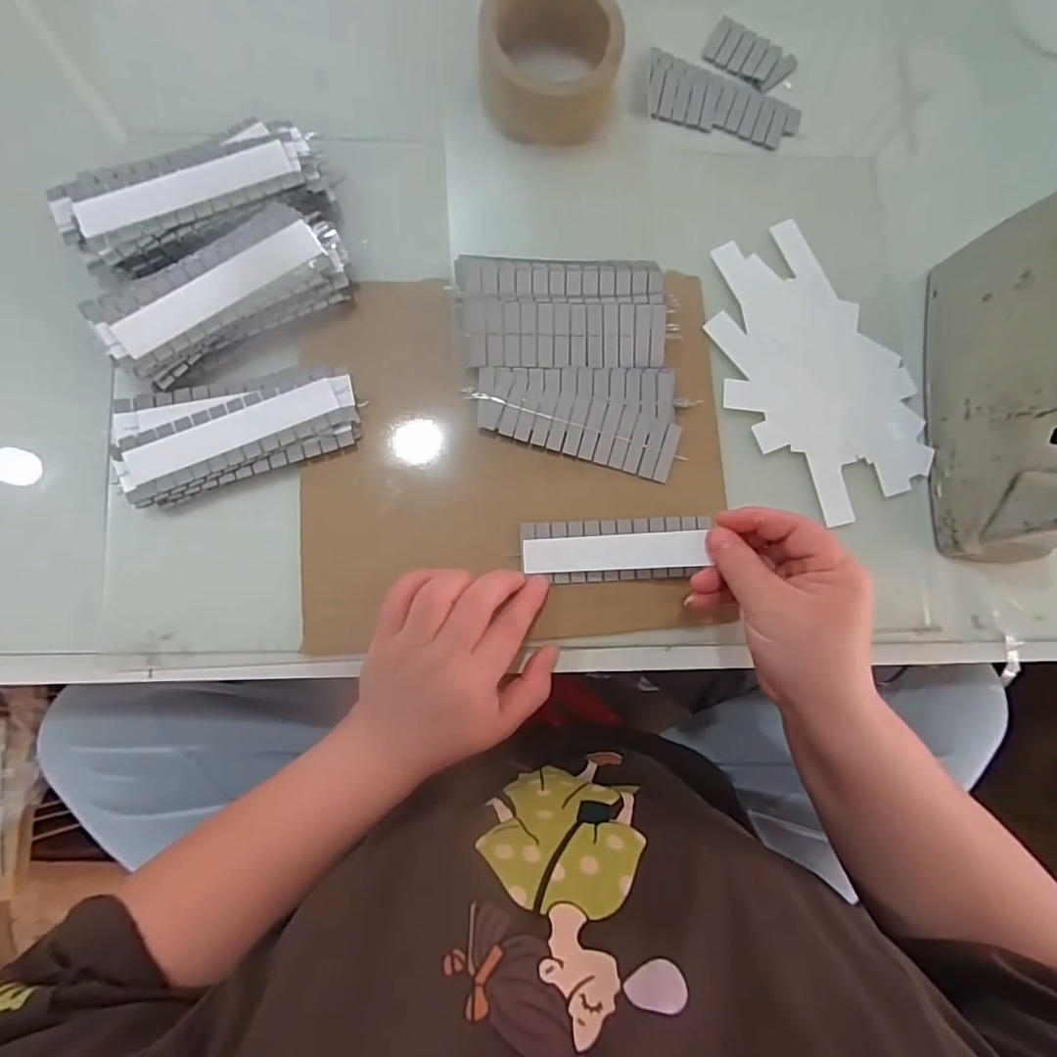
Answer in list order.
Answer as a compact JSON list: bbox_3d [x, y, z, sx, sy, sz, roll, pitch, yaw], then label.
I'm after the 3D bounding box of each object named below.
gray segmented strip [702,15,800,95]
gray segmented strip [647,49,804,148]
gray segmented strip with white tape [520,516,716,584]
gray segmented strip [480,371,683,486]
[{"bbox_3d":[0.169,-0.358,0.432,0.065,0.004,0.043,29,81,0],"label":"gray segmented strip"},{"bbox_3d":[0.145,-0.315,0.425,0.117,0.009,0.049,15,81,-2],"label":"gray segmented strip"},{"bbox_3d":[0.055,0.014,0.365,0.117,0.004,0.039,-2,82,-5],"label":"gray segmented strip with white tape"},{"bbox_3d":[0.031,-0.067,0.369,0.132,0.004,0.039,16,91,-6],"label":"gray segmented strip"}]

